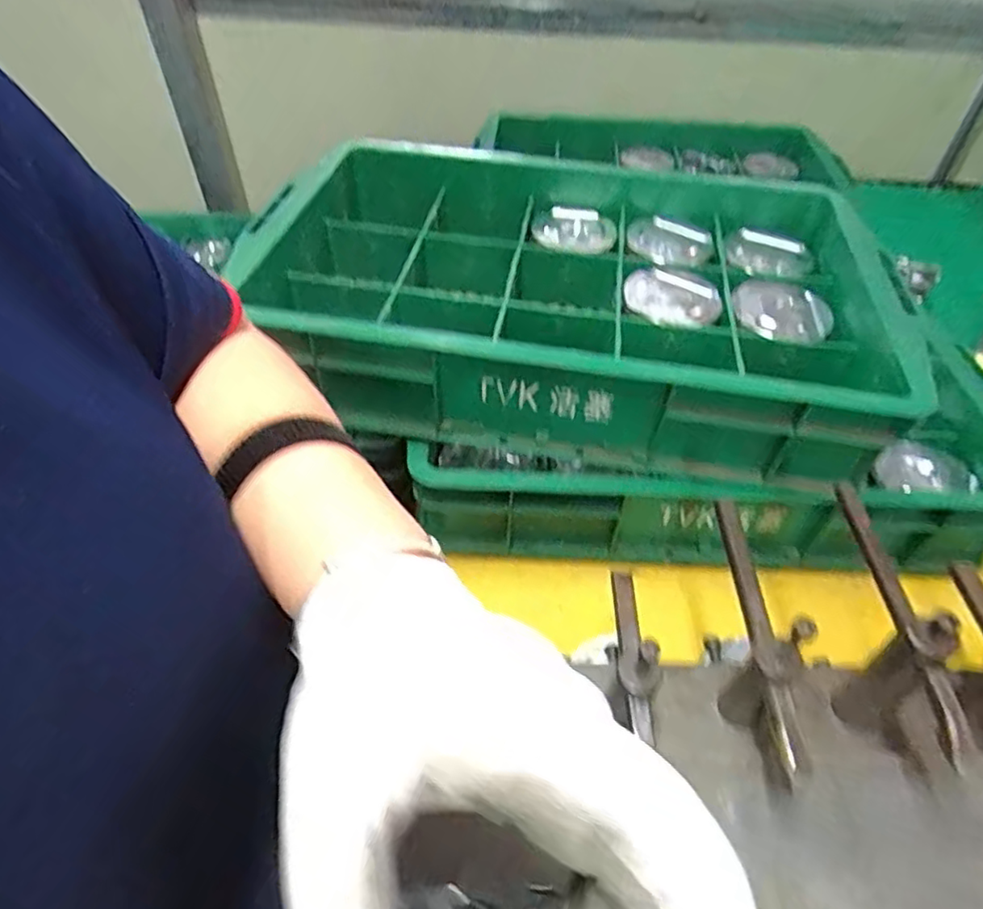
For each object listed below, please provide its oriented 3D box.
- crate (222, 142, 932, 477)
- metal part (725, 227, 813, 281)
[{"bbox_3d":[0.071,-0.149,0.556,0.494,0.103,0.327,7,47,5],"label":"crate"},{"bbox_3d":[0.259,-0.188,0.590,0.080,0.017,0.068,26,52,21],"label":"metal part"}]

